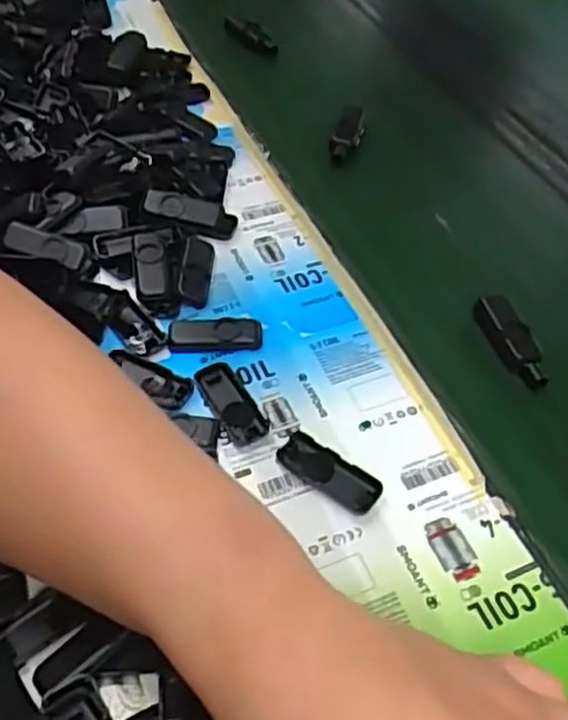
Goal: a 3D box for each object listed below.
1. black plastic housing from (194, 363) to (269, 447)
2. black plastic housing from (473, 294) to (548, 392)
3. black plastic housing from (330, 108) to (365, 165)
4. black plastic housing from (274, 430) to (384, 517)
[{"bbox_3d":[-0.024,0.020,0.332,0.018,0.004,0.045,-24,54,-21],"label":"black plastic housing"},{"bbox_3d":[0.118,-0.010,0.375,0.019,0.013,0.057,-7,50,-8],"label":"black plastic housing"},{"bbox_3d":[0.042,-0.150,0.489,0.017,0.017,0.041,23,72,17],"label":"black plastic housing"},{"bbox_3d":[0.019,0.048,0.309,0.047,0.006,0.017,30,55,22],"label":"black plastic housing"}]

